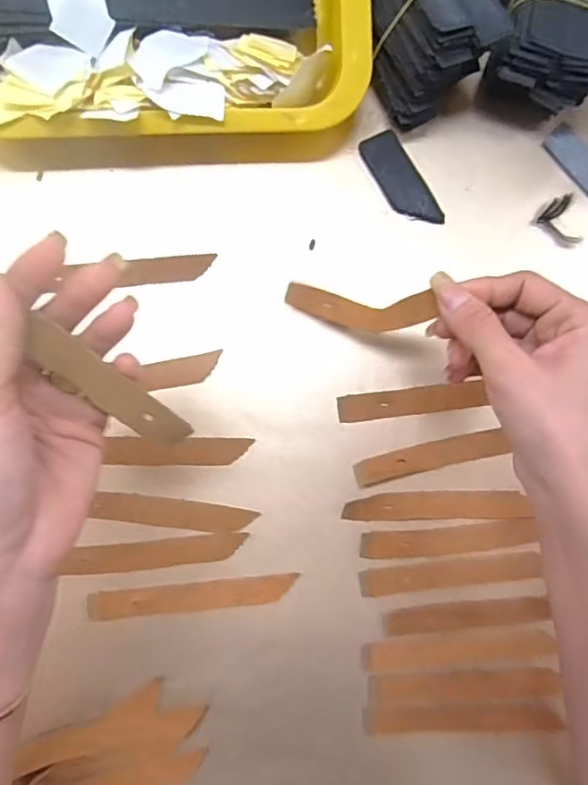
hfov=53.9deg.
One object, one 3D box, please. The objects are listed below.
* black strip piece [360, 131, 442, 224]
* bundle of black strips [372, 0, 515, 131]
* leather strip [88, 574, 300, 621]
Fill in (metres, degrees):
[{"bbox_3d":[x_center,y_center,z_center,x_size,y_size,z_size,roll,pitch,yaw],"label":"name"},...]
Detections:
[{"bbox_3d":[0.068,-0.134,0.369,0.026,0.005,0.067,-31,89,-5],"label":"black strip piece"},{"bbox_3d":[0.077,-0.217,0.344,0.066,0.069,0.085,-26,89,-5],"label":"bundle of black strips"},{"bbox_3d":[-0.061,0.124,0.352,0.122,0.004,0.018,-5,87,-4],"label":"leather strip"}]

